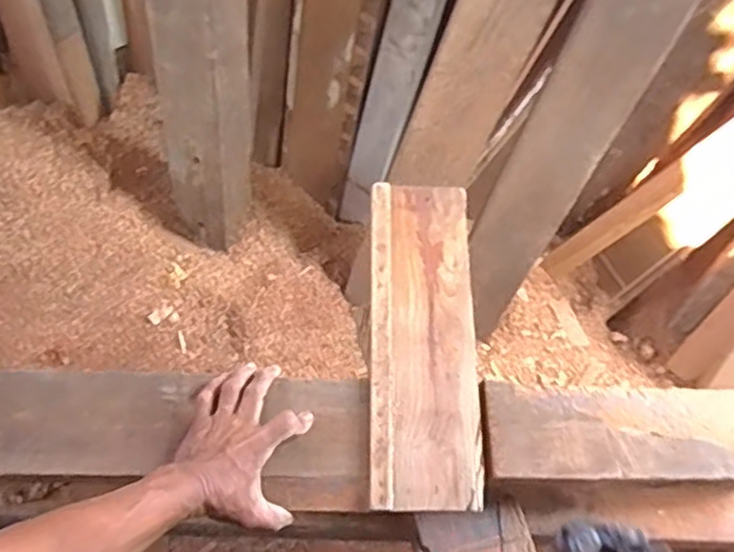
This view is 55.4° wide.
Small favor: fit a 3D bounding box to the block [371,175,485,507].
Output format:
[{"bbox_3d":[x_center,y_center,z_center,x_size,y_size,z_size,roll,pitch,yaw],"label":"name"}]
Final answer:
[{"bbox_3d":[0.063,0.062,0.792,0.116,0.026,0.384,2,65,0],"label":"block"}]

